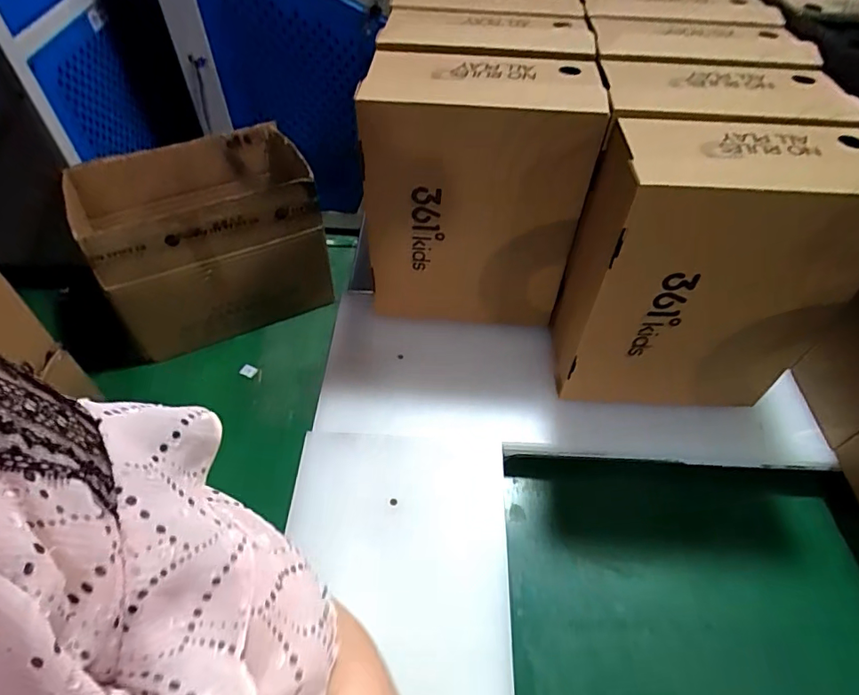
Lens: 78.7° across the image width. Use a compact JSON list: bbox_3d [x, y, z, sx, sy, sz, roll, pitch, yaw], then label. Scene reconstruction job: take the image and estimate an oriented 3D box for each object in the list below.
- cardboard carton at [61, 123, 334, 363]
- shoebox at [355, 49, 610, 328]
[{"bbox_3d":[-0.640,-0.301,1.551,0.616,0.440,0.358,-19,55,-15],"label":"cardboard carton"},{"bbox_3d":[0.051,-0.175,0.659,0.249,0.317,0.125,6,53,4],"label":"shoebox"}]

